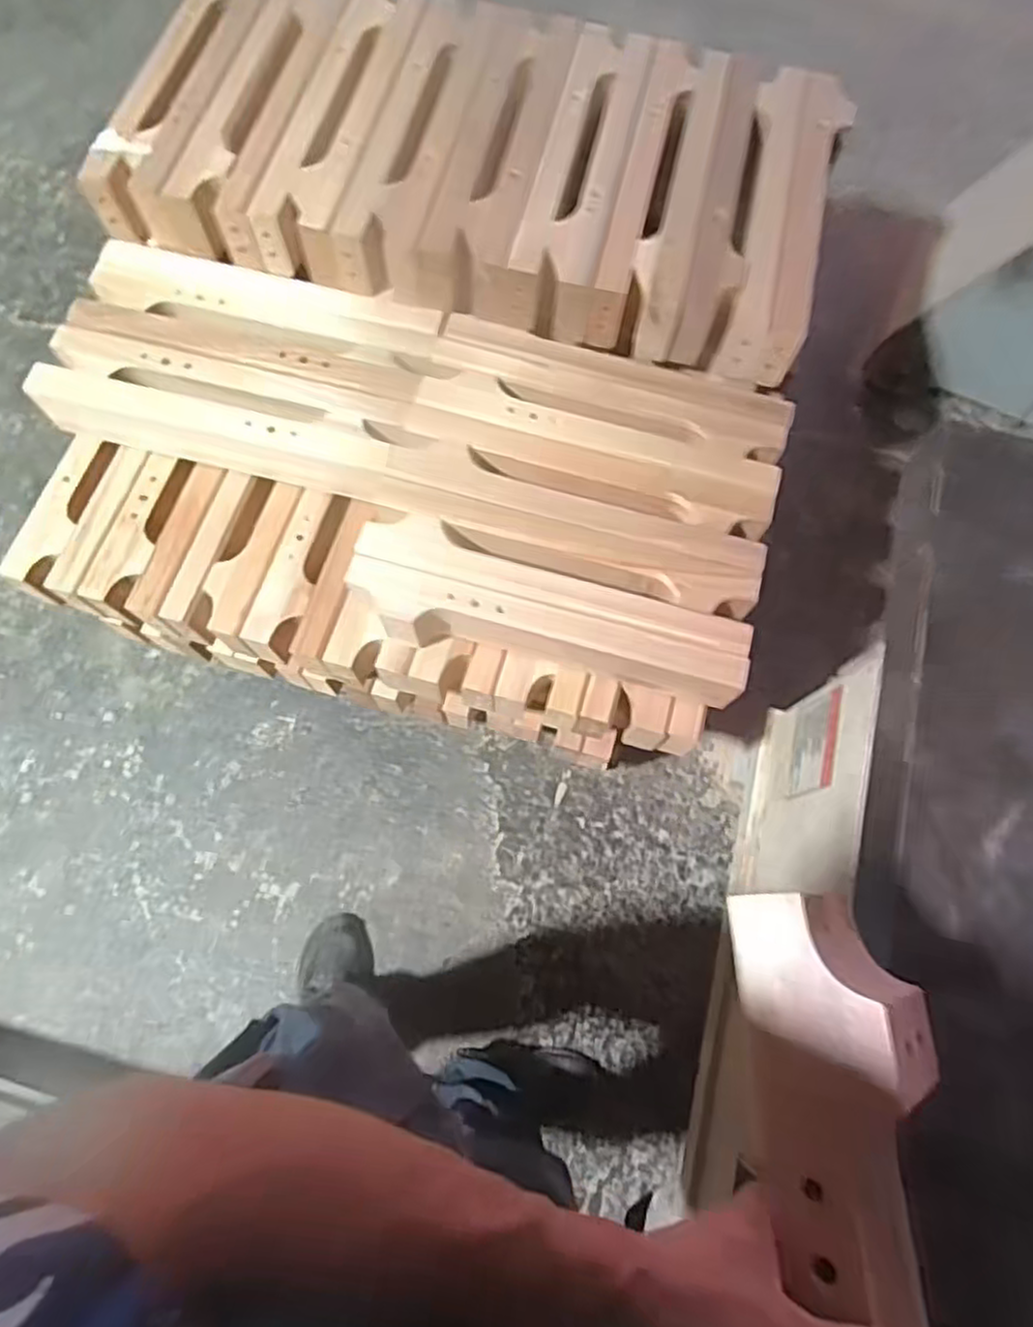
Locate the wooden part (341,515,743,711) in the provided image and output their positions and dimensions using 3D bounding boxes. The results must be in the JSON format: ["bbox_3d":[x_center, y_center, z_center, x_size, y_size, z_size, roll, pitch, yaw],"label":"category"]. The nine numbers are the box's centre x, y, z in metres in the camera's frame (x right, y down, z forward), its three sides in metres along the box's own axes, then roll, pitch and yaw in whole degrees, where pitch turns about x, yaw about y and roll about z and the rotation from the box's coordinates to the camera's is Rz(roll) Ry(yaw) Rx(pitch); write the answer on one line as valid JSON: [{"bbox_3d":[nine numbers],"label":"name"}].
[{"bbox_3d":[0.041,-0.068,0.918,0.509,0.109,0.139,12,71,2],"label":"wooden part"}]

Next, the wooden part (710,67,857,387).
[{"bbox_3d":[0.385,-0.652,1.016,0.130,0.085,0.503,14,71,3],"label":"wooden part"}]

